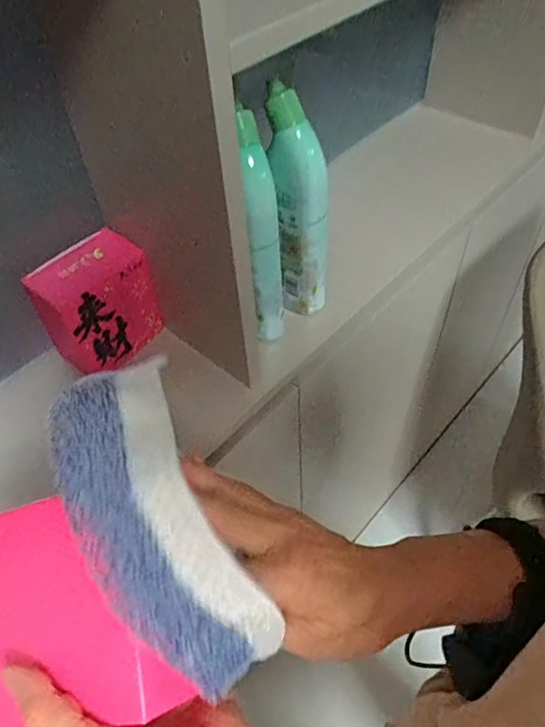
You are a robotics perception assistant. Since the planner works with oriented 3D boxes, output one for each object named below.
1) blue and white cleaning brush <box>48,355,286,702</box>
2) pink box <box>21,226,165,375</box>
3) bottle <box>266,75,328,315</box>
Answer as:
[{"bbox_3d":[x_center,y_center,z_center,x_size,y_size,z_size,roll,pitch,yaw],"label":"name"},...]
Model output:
[{"bbox_3d":[-0.056,0.066,0.243,0.063,0.035,0.154,-26,67,-18],"label":"blue and white cleaning brush"},{"bbox_3d":[-0.178,-0.062,0.559,0.061,0.115,0.106,32,58,26],"label":"pink box"},{"bbox_3d":[0.028,-0.149,0.546,0.053,0.235,0.044,-3,50,1],"label":"bottle"}]

